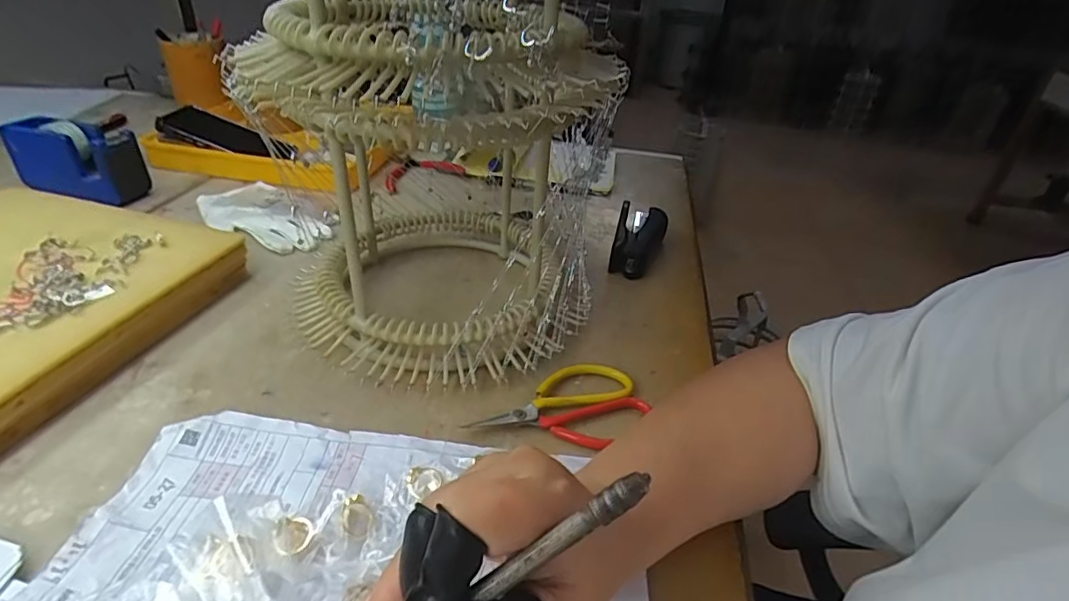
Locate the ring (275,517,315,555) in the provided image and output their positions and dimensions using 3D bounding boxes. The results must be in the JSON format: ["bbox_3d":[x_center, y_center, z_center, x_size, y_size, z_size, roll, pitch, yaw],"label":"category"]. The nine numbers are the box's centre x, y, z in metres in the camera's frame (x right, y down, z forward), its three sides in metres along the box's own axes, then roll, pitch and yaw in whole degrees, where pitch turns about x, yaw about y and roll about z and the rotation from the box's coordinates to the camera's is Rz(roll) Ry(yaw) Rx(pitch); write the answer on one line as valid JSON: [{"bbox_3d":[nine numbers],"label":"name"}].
[{"bbox_3d":[-0.122,0.119,0.282,0.019,0.004,0.019,14,38,-12],"label":"ring"}]

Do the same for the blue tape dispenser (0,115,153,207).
[{"bbox_3d":[-0.496,-0.152,0.599,0.134,0.071,0.047,9,33,7],"label":"blue tape dispenser"}]

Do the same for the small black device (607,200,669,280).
[{"bbox_3d":[0.108,-0.064,0.582,0.049,0.032,0.112,13,34,12],"label":"small black device"}]

